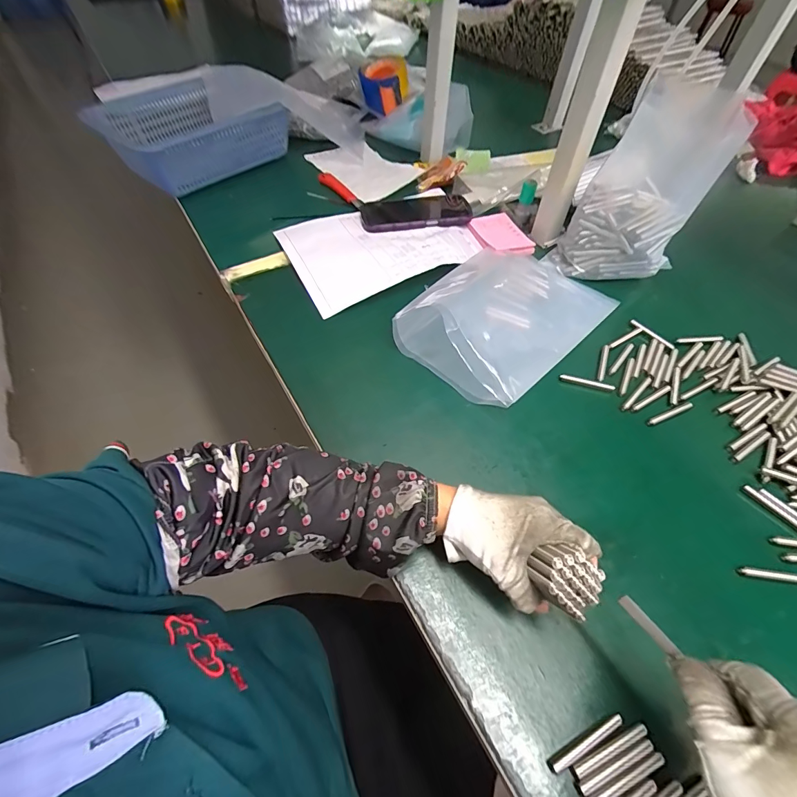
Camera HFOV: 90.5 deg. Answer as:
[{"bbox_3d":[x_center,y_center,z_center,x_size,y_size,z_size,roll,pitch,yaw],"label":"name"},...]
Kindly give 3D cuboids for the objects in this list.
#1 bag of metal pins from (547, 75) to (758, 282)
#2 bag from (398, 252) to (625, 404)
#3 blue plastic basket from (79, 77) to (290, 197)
[{"bbox_3d":[0.298,-0.252,0.488,0.111,0.196,0.120,-30,60,-21],"label":"bag of metal pins"},{"bbox_3d":[0.136,-0.118,0.477,0.180,0.071,0.268,37,61,23],"label":"bag"},{"bbox_3d":[-0.369,-0.460,0.699,0.229,0.093,0.272,39,62,24],"label":"blue plastic basket"}]

